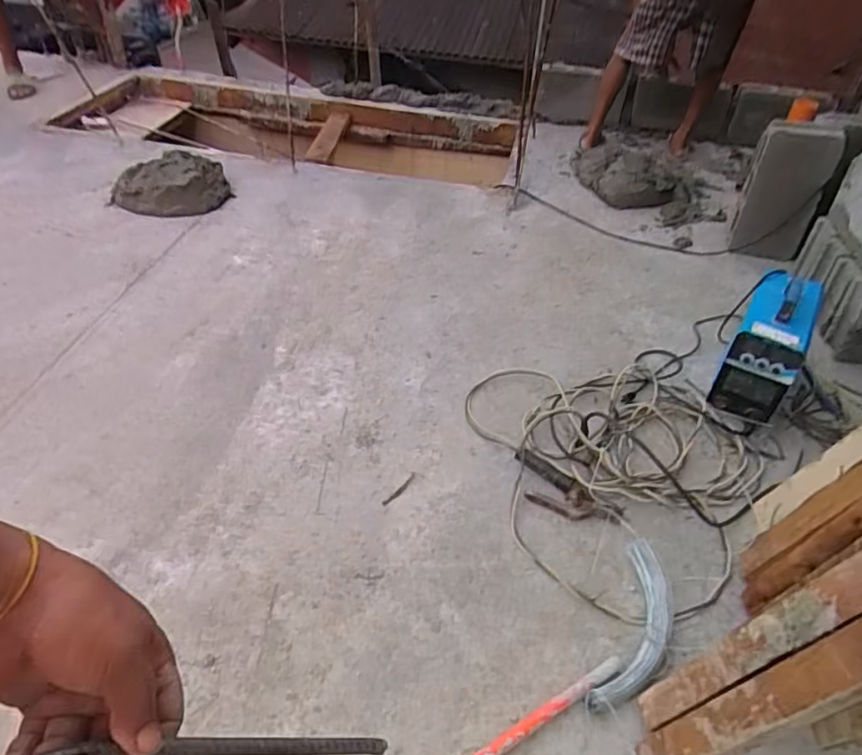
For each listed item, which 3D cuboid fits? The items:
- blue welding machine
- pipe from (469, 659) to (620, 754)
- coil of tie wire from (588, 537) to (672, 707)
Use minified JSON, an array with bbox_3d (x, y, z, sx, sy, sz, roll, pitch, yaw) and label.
[{"bbox_3d":[0.762,-0.078,1.353,0.148,0.202,0.293,25,47,22],"label":"blue welding machine"},{"bbox_3d":[0.104,0.522,0.850,0.439,0.026,0.025,-20,48,-24],"label":"pipe"},{"bbox_3d":[0.346,0.418,0.995,0.098,0.047,0.319,21,46,17],"label":"coil of tie wire"}]

